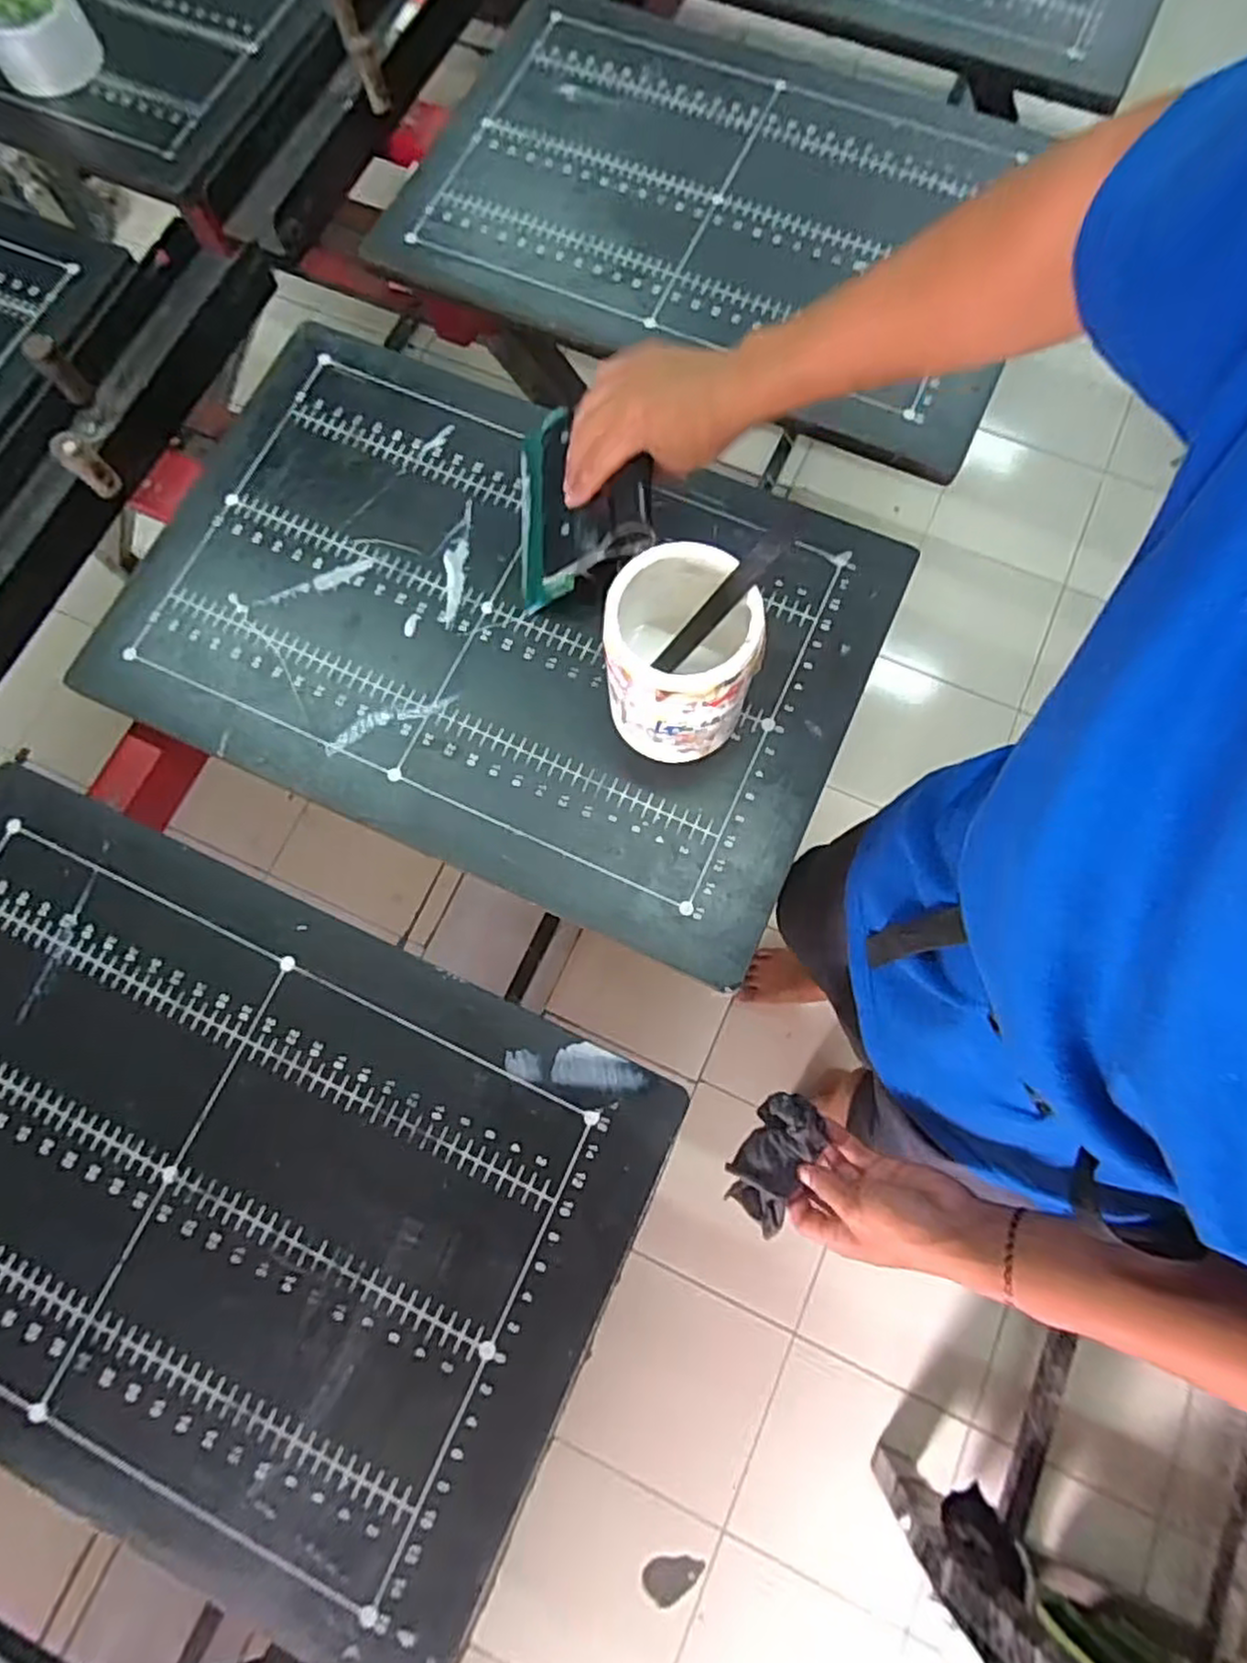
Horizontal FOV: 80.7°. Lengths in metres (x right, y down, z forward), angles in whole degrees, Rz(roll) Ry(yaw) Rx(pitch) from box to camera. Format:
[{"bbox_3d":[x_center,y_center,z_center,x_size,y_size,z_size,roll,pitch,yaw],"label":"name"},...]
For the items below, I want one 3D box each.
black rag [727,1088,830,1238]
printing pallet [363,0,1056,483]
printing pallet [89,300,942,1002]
[{"bbox_3d":[0.114,0.254,0.567,0.052,0.049,0.106,22,100,7],"label":"black rag"},{"bbox_3d":[0.098,-0.615,0.703,0.591,0.013,0.420,24,78,8],"label":"printing pallet"},{"bbox_3d":[-0.116,-0.180,0.603,0.602,0.012,0.390,23,78,7],"label":"printing pallet"}]

